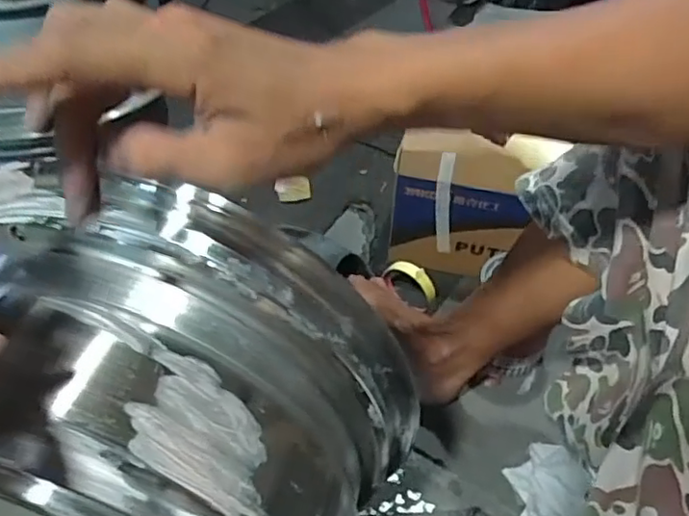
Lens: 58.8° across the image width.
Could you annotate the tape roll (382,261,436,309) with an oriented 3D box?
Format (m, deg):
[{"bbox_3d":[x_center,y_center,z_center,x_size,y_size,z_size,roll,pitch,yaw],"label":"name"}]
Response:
[{"bbox_3d":[0.093,0.040,0.858,0.077,0.081,0.019,25,46,22],"label":"tape roll"}]

